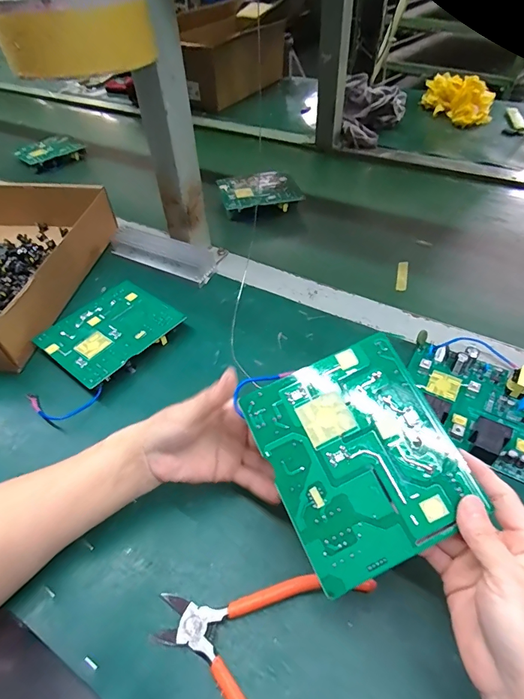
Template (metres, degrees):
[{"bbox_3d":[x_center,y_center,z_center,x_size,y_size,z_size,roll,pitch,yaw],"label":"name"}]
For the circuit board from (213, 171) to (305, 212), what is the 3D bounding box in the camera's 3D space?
[{"bbox_3d":[-0.005,-0.272,0.686,0.132,0.022,0.116,-13,48,-8],"label":"circuit board"}]

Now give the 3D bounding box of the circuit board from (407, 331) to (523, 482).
[{"bbox_3d":[0.197,0.047,0.370,0.129,0.027,0.107,23,53,23],"label":"circuit board"}]

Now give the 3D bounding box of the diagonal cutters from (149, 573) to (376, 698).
[{"bbox_3d":[-0.003,0.199,0.257,0.136,0.012,0.116,8,49,11],"label":"diagonal cutters"}]

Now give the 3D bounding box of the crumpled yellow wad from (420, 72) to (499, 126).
[{"bbox_3d":[0.435,-0.556,0.882,0.090,0.067,0.167,-16,49,-10],"label":"crumpled yellow wad"}]

